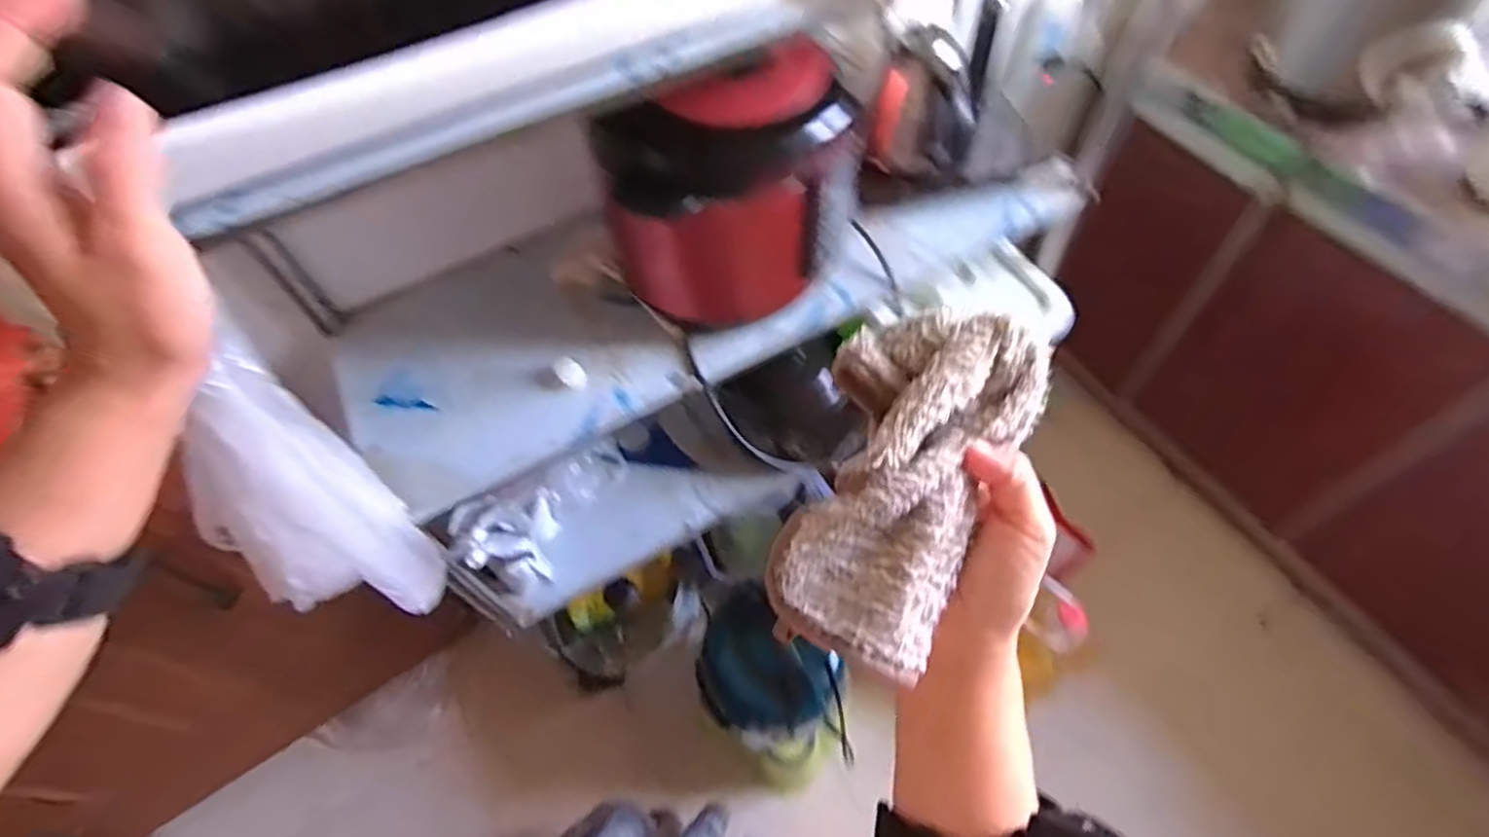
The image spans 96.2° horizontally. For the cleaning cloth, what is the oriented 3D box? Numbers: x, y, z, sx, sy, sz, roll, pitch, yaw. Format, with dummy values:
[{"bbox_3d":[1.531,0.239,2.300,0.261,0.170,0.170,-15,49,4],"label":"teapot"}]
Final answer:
[{"bbox_3d":[0.066,0.025,0.290,0.079,0.040,0.154,24,83,18],"label":"cleaning cloth"}]

